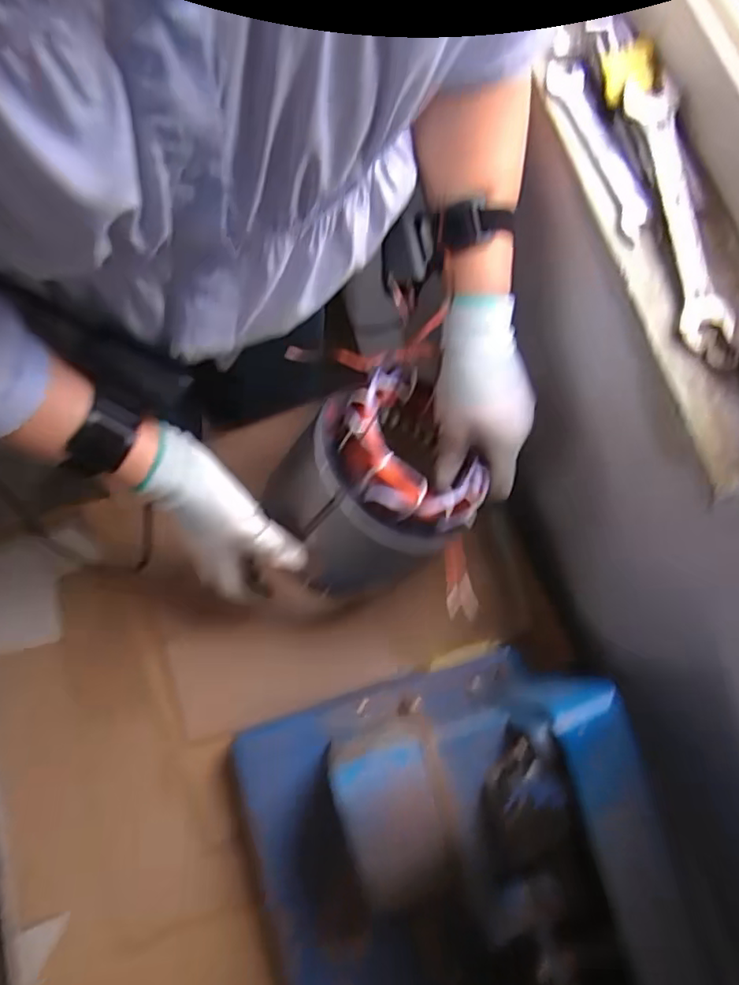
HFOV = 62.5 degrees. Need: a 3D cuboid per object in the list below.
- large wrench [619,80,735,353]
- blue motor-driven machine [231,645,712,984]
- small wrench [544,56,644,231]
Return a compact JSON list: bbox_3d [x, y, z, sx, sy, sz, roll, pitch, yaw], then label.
[{"bbox_3d":[0.205,-0.188,0.407,0.034,0.008,0.189,-11,82,7],"label":"large wrench"},{"bbox_3d":[0.058,0.319,0.424,0.271,0.206,0.352,-16,75,-6],"label":"blue motor-driven machine"},{"bbox_3d":[0.161,-0.248,0.430,0.020,0.009,0.144,-18,76,-7],"label":"small wrench"}]

